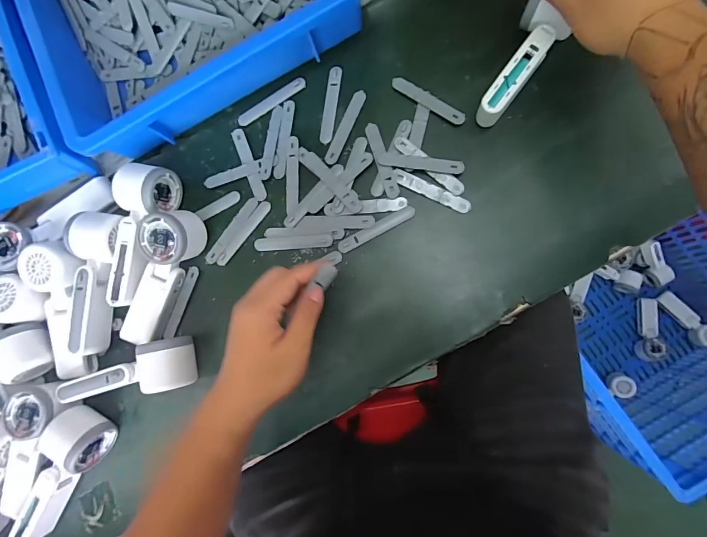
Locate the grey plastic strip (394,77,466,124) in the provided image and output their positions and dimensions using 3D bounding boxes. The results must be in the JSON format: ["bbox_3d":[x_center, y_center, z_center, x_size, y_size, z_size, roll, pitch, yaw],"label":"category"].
[{"bbox_3d":[0.086,-0.194,0.422,0.094,0.004,0.016,36,90,10],"label":"grey plastic strip"}]

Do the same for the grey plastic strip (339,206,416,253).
[{"bbox_3d":[0.026,-0.044,0.419,0.094,0.004,0.015,-28,81,5],"label":"grey plastic strip"}]

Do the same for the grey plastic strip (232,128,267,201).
[{"bbox_3d":[-0.130,-0.129,0.453,0.015,0.004,0.098,-22,81,6],"label":"grey plastic strip"}]

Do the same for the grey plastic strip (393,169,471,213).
[{"bbox_3d":[0.087,-0.087,0.414,0.093,0.004,0.016,27,89,10],"label":"grey plastic strip"}]

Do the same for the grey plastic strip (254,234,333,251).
[{"bbox_3d":[-0.072,-0.031,0.437,0.095,0.007,0.016,-3,84,8],"label":"grey plastic strip"}]

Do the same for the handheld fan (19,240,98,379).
[{"bbox_3d":[-0.350,0.050,0.443,0.065,0.048,0.164,-5,99,7],"label":"handheld fan"}]

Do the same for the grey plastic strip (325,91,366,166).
[{"bbox_3d":[-0.009,-0.168,0.437,0.016,0.006,0.095,24,88,10],"label":"grey plastic strip"}]

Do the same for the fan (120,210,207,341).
[{"bbox_3d":[-0.231,0.010,0.432,0.058,0.058,0.168,26,88,10],"label":"fan"}]

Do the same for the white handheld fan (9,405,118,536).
[{"bbox_3d":[-0.346,0.243,0.427,0.058,0.052,0.167,29,89,10],"label":"white handheld fan"}]

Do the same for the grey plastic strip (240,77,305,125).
[{"bbox_3d":[-0.102,-0.207,0.456,0.095,0.005,0.017,-29,81,5],"label":"grey plastic strip"}]

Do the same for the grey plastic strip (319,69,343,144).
[{"bbox_3d":[-0.027,-0.197,0.444,0.017,0.004,0.093,8,85,9],"label":"grey plastic strip"}]

